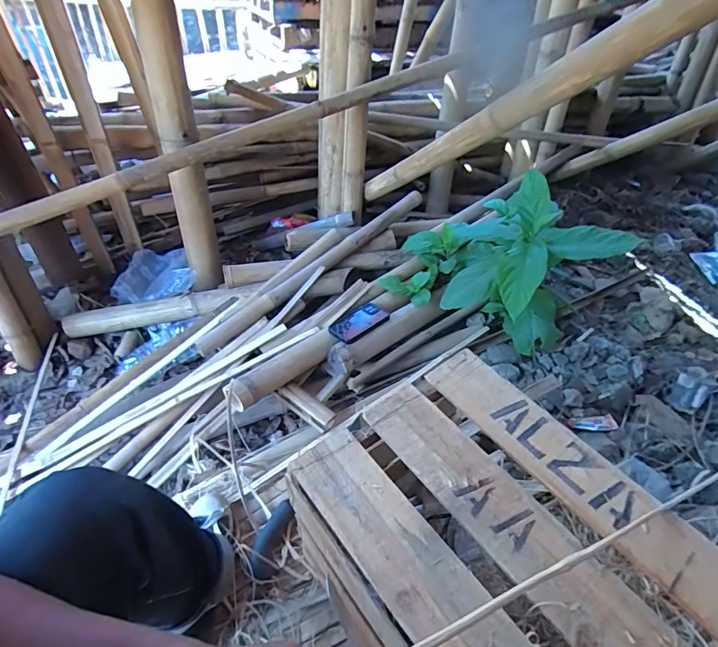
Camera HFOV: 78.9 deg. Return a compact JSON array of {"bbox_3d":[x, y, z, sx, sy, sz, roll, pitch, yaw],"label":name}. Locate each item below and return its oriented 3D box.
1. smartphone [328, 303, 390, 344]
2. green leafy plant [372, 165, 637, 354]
[{"bbox_3d":[0.000,-0.004,1.153,0.171,0.016,0.092,-29,55,-35],"label":"smartphone"},{"bbox_3d":[0.386,-0.171,1.240,0.454,0.352,0.497,-27,50,-30],"label":"green leafy plant"}]

